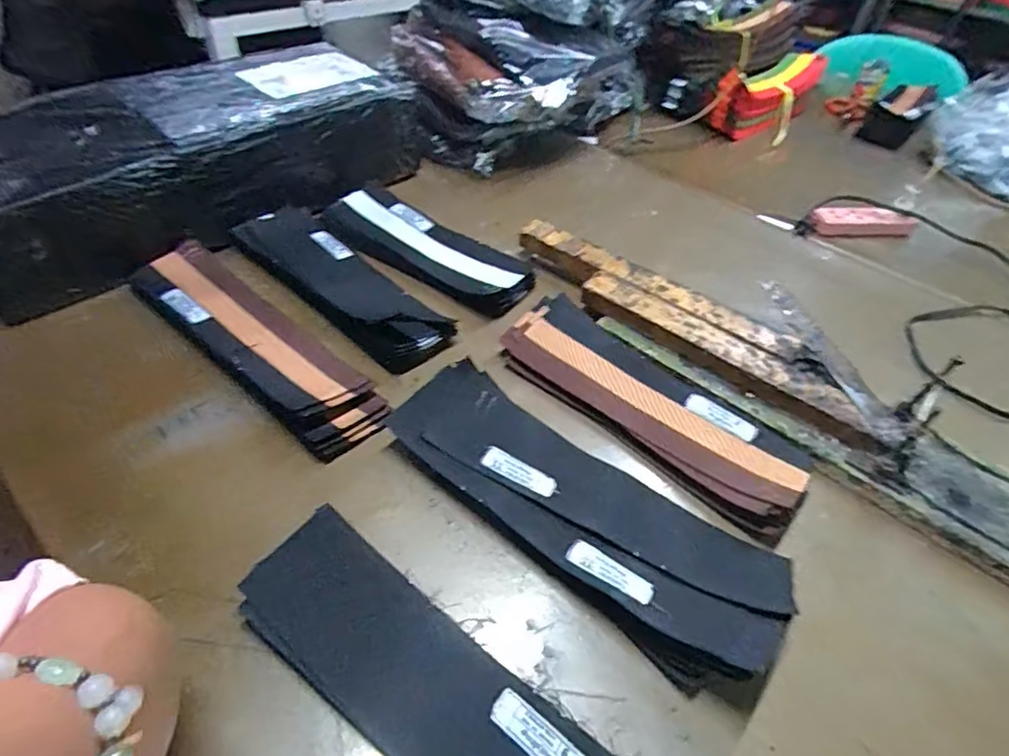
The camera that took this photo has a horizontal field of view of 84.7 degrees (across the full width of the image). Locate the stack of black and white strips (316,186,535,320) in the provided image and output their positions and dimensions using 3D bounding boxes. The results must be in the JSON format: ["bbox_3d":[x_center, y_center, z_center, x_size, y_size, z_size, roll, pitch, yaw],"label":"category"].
[{"bbox_3d":[-0.097,-0.156,0.654,0.280,0.033,0.101,33,52,24],"label":"stack of black and white strips"}]

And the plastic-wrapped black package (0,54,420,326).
[{"bbox_3d":[-0.356,-0.267,0.655,0.503,0.113,0.223,-30,55,-29],"label":"plastic-wrapped black package"}]

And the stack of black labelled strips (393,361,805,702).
[{"bbox_3d":[0.059,0.095,0.435,0.317,0.055,0.124,33,52,24],"label":"stack of black labelled strips"}]

